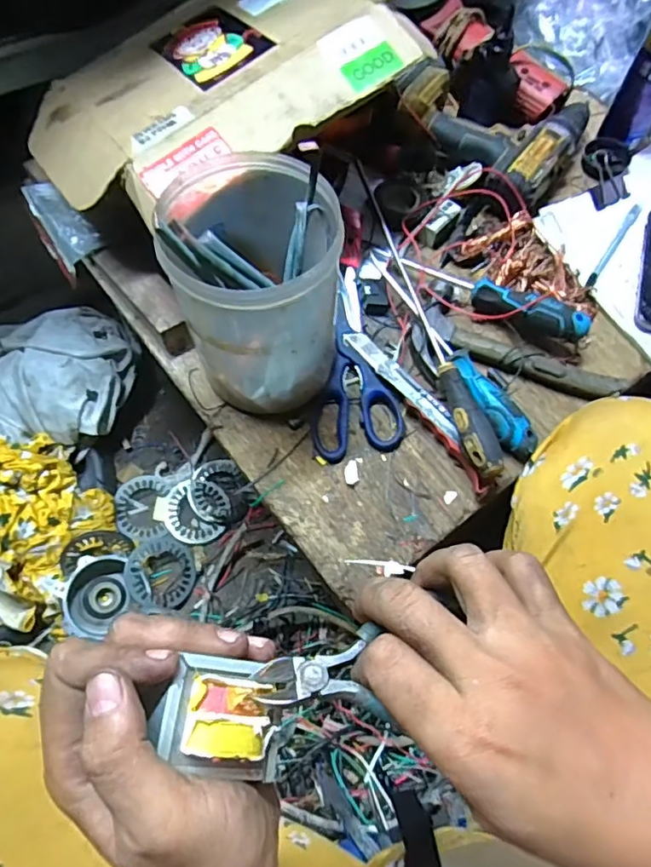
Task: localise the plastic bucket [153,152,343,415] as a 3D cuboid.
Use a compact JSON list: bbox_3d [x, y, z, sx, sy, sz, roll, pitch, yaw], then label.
[{"bbox_3d":[-0.054,-0.118,0.476,0.131,0.180,0.136,1,64,-2],"label":"plastic bucket"}]

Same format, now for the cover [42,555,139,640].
[{"bbox_3d":[-0.303,0.213,0.731,0.103,0.053,0.091,-27,68,-15],"label":"cover"}]

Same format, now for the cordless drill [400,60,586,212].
[{"bbox_3d":[0.200,-0.359,0.636,0.193,0.058,0.190,42,69,16],"label":"cordless drill"}]

